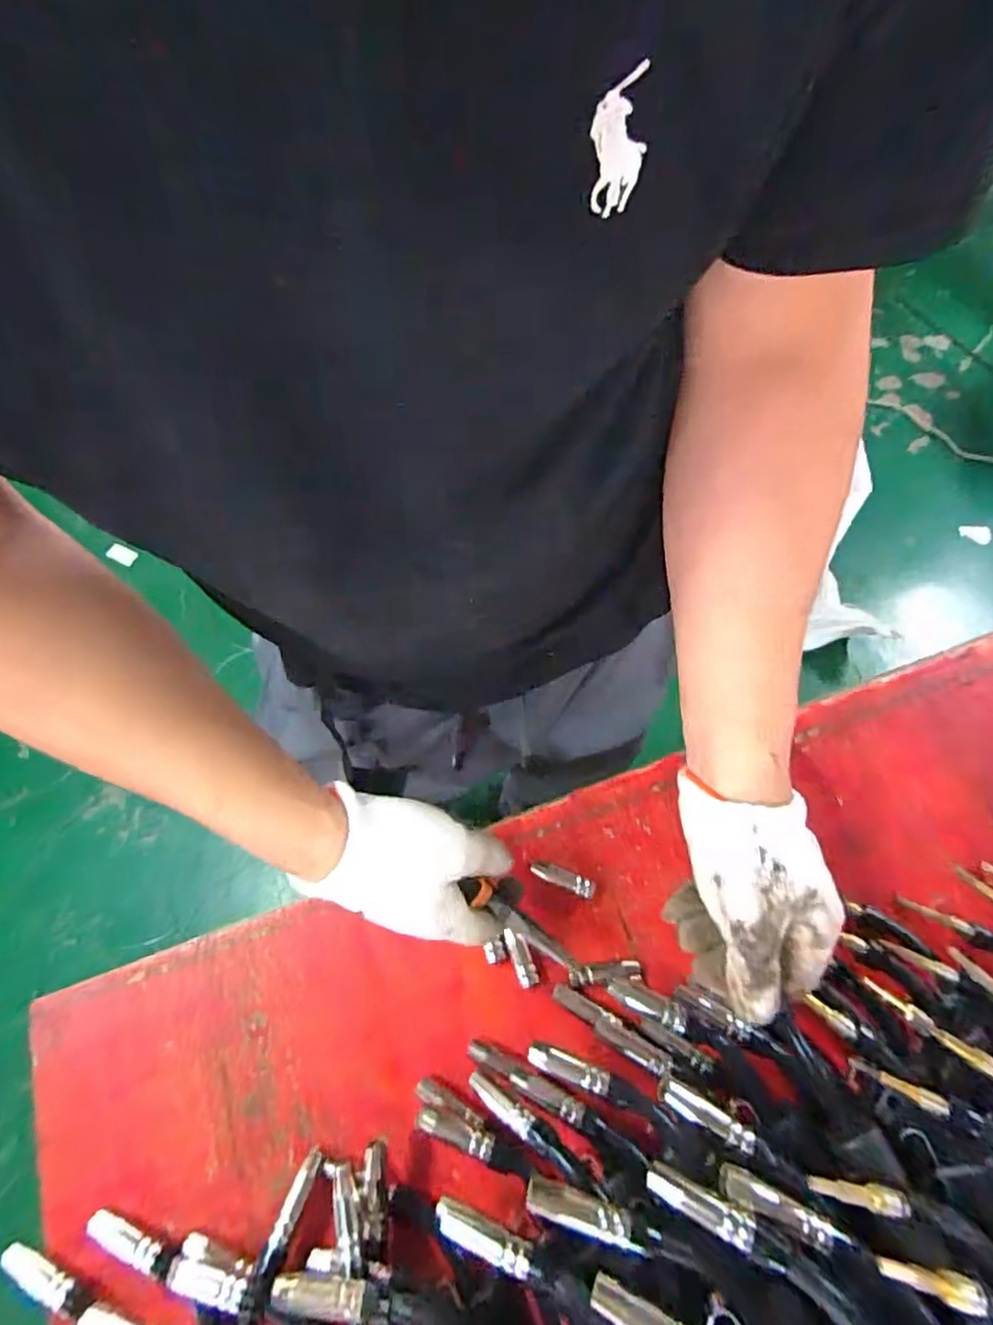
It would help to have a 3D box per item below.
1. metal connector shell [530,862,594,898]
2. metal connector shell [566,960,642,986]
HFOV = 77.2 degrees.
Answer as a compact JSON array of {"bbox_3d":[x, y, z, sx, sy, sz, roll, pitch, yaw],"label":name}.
[{"bbox_3d":[0.054,0.175,0.505,0.053,0.014,0.014,21,68,11],"label":"metal connector shell"},{"bbox_3d":[0.083,0.238,0.477,0.054,0.009,0.014,-4,66,0],"label":"metal connector shell"}]

